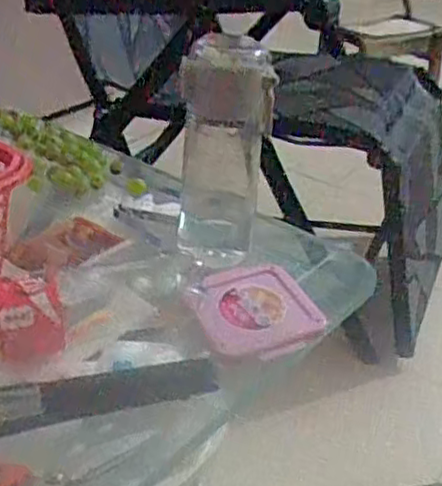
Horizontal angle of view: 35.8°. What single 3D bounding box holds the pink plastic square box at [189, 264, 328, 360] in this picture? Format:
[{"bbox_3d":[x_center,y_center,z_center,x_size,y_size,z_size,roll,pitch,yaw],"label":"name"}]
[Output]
[{"bbox_3d":[0.027,0.054,0.589,0.105,0.025,0.100,-13,35,-25],"label":"pink plastic square box"}]

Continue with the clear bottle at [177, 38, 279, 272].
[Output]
[{"bbox_3d":[0.002,-0.092,0.634,0.078,0.204,0.062,1,32,-5],"label":"clear bottle"}]

